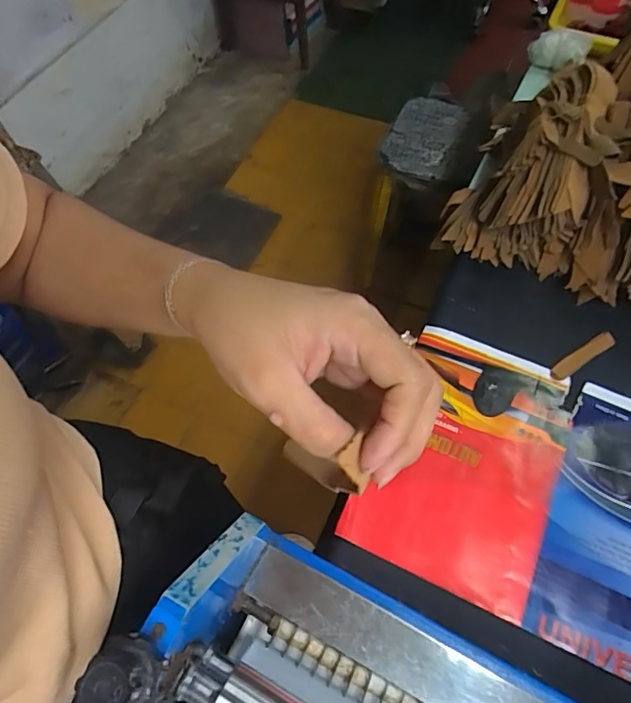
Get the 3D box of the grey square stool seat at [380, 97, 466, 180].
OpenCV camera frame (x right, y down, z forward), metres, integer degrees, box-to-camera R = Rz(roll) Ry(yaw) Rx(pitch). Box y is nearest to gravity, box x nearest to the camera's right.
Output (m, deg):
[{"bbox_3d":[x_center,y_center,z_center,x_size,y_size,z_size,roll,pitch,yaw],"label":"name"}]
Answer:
[{"bbox_3d":[0.252,-0.499,1.129,0.159,0.024,0.255,17,64,13],"label":"grey square stool seat"}]

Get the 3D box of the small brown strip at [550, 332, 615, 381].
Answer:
[{"bbox_3d":[0.334,0.005,0.610,0.094,0.009,0.020,-30,64,-12],"label":"small brown strip"}]

